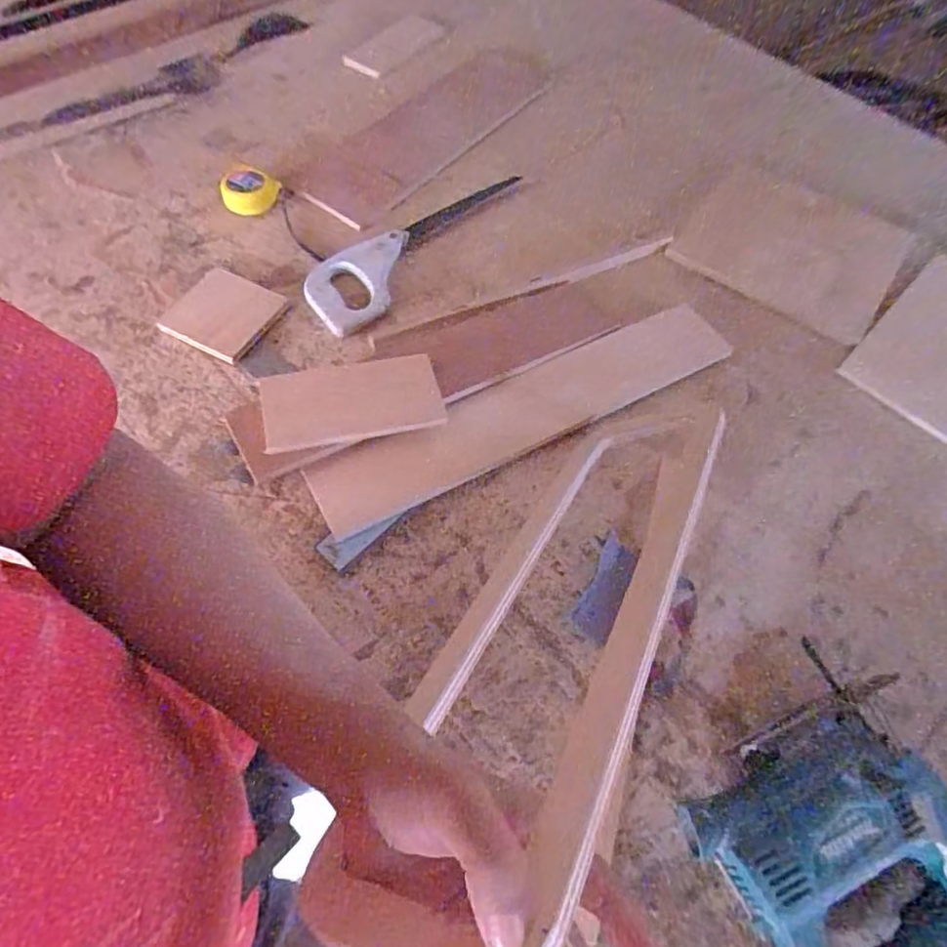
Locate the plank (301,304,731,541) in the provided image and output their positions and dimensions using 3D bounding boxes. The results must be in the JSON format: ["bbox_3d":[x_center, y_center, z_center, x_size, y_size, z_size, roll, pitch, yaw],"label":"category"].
[{"bbox_3d":[0.058,-0.068,0.620,0.471,0.022,0.088,-24,75,-12],"label":"plank"}]

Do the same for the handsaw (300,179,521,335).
[{"bbox_3d":[-0.082,-0.295,0.743,0.106,0.019,0.315,39,70,16],"label":"handsaw"}]

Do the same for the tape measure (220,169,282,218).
[{"bbox_3d":[-0.291,-0.365,0.767,0.084,0.031,0.057,26,67,11],"label":"tape measure"}]

